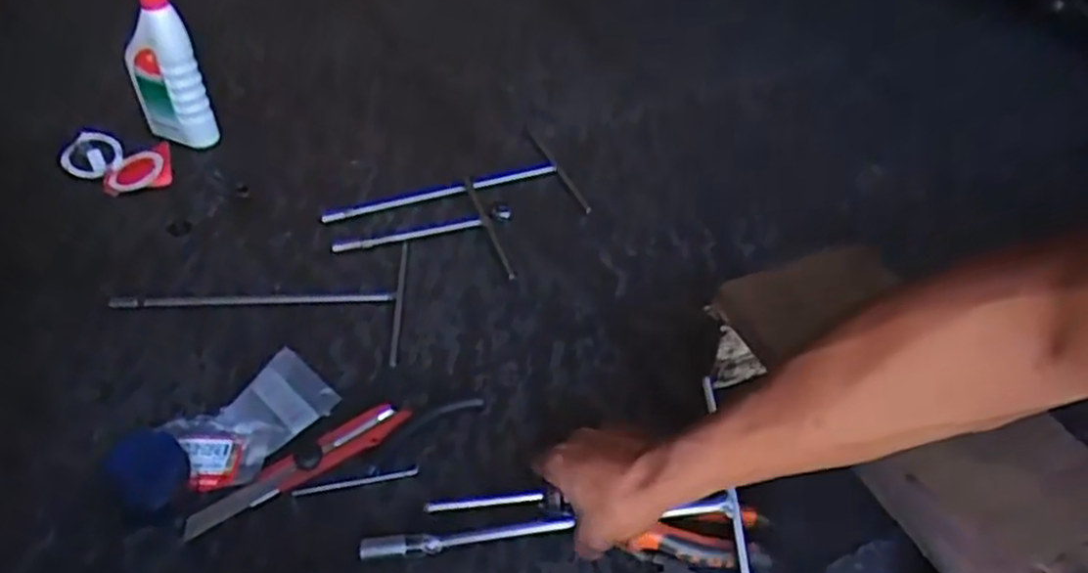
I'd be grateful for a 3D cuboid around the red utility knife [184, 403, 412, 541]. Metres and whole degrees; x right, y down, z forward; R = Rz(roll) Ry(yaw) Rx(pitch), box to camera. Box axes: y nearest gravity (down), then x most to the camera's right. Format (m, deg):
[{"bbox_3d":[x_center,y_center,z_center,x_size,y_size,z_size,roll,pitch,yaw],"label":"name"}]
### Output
[{"bbox_3d":[-0.203,0.148,0.647,0.188,0.012,0.037,-28,50,-26],"label":"red utility knife"}]

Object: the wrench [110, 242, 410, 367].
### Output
[{"bbox_3d":[-0.293,0.016,0.794,0.297,0.006,0.151,-2,44,-1],"label":"wrench"}]

